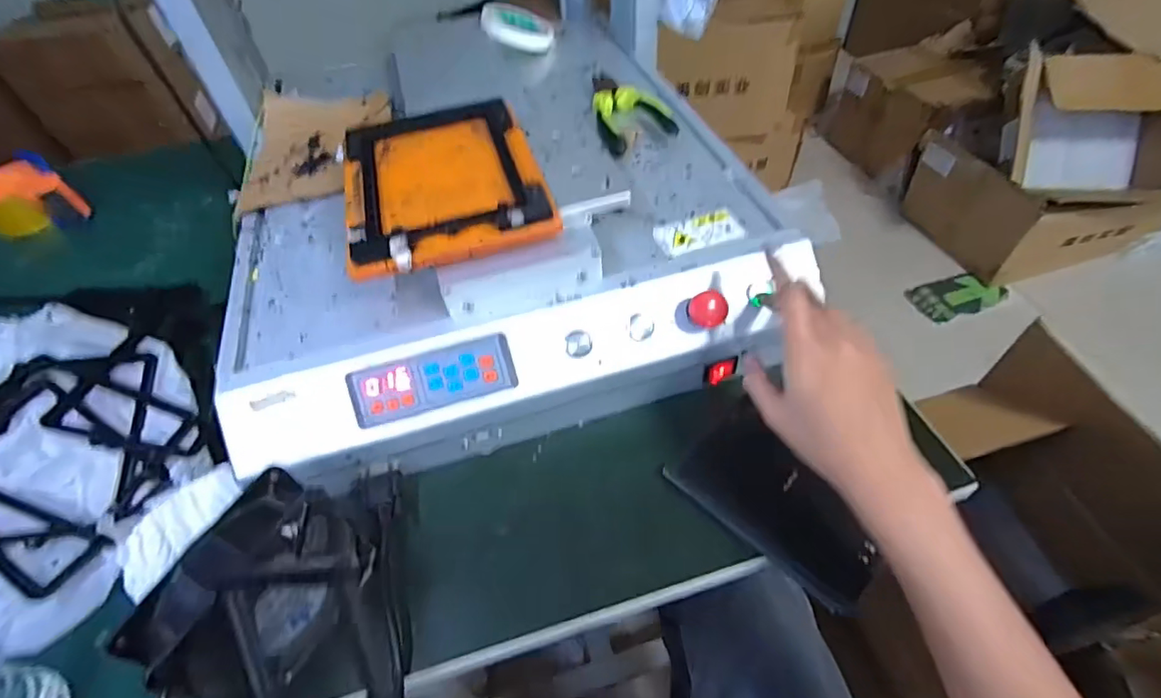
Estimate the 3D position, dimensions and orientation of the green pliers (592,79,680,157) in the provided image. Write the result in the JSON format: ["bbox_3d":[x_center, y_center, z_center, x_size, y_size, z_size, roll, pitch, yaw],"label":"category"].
[{"bbox_3d":[0.041,-0.250,0.573,0.071,0.021,0.137,-17,51,-9],"label":"green pliers"}]

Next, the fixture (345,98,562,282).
[{"bbox_3d":[-0.113,-0.141,0.448,0.148,0.019,0.210,-15,51,-7],"label":"fixture"}]

